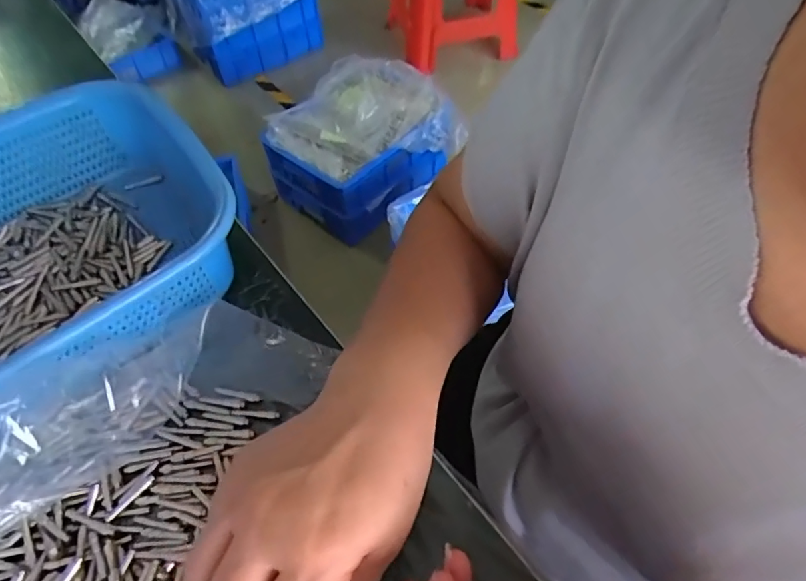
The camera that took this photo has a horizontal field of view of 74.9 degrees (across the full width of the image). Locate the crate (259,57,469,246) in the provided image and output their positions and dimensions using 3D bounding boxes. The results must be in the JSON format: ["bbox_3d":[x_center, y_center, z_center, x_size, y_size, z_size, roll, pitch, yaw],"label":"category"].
[{"bbox_3d":[-0.113,-0.382,1.394,0.423,0.263,0.347,-32,60,-22],"label":"crate"}]

